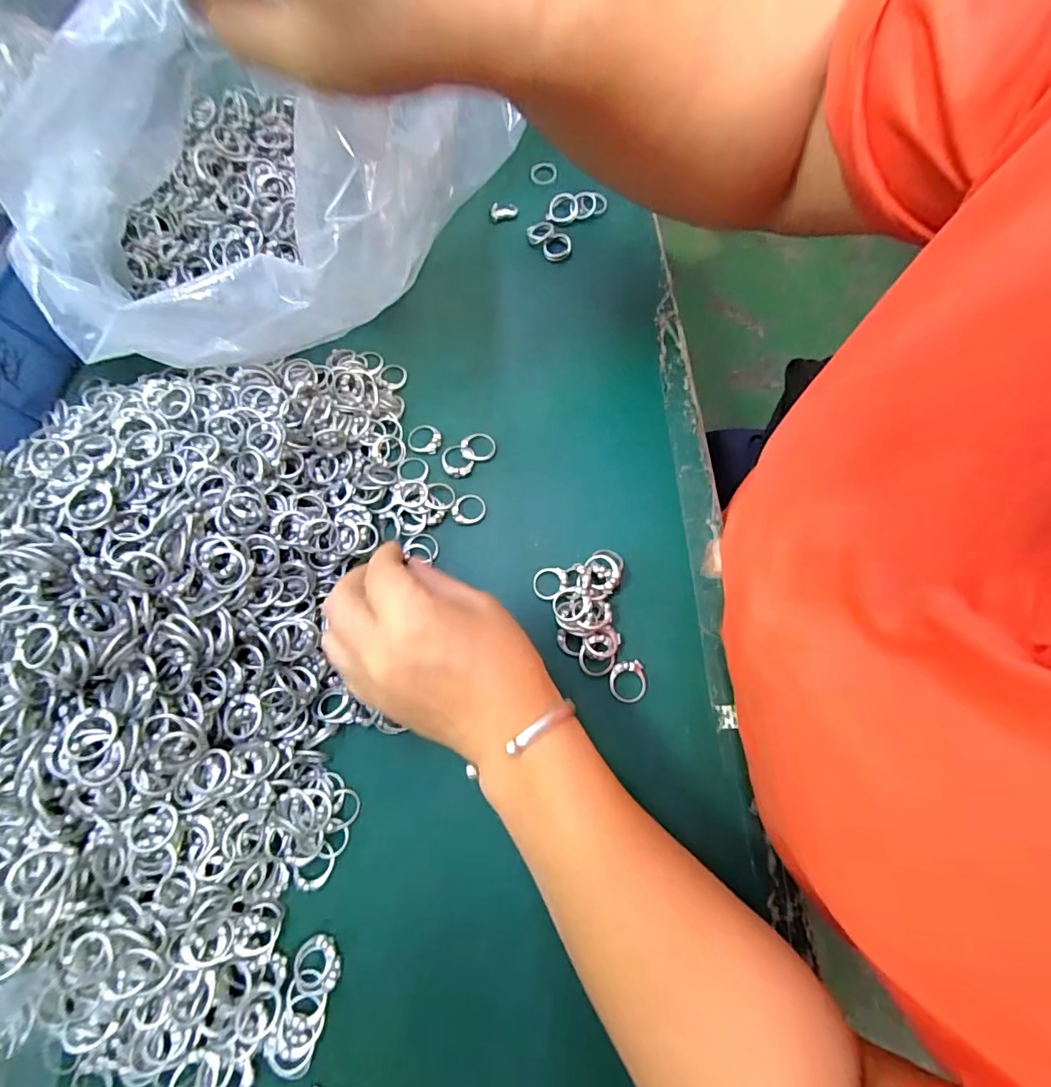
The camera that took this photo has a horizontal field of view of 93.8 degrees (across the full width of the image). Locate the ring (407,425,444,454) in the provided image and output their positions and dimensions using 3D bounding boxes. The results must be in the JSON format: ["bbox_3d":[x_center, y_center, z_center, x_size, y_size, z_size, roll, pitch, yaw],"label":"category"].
[{"bbox_3d":[-0.069,-0.072,0.334,0.024,0.005,0.020,17,75,5],"label":"ring"}]

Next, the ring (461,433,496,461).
[{"bbox_3d":[-0.032,-0.066,0.331,0.023,0.006,0.021,0,74,0],"label":"ring"}]

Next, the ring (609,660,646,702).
[{"bbox_3d":[0.060,0.082,0.290,0.021,0.004,0.023,0,89,-1],"label":"ring"}]

